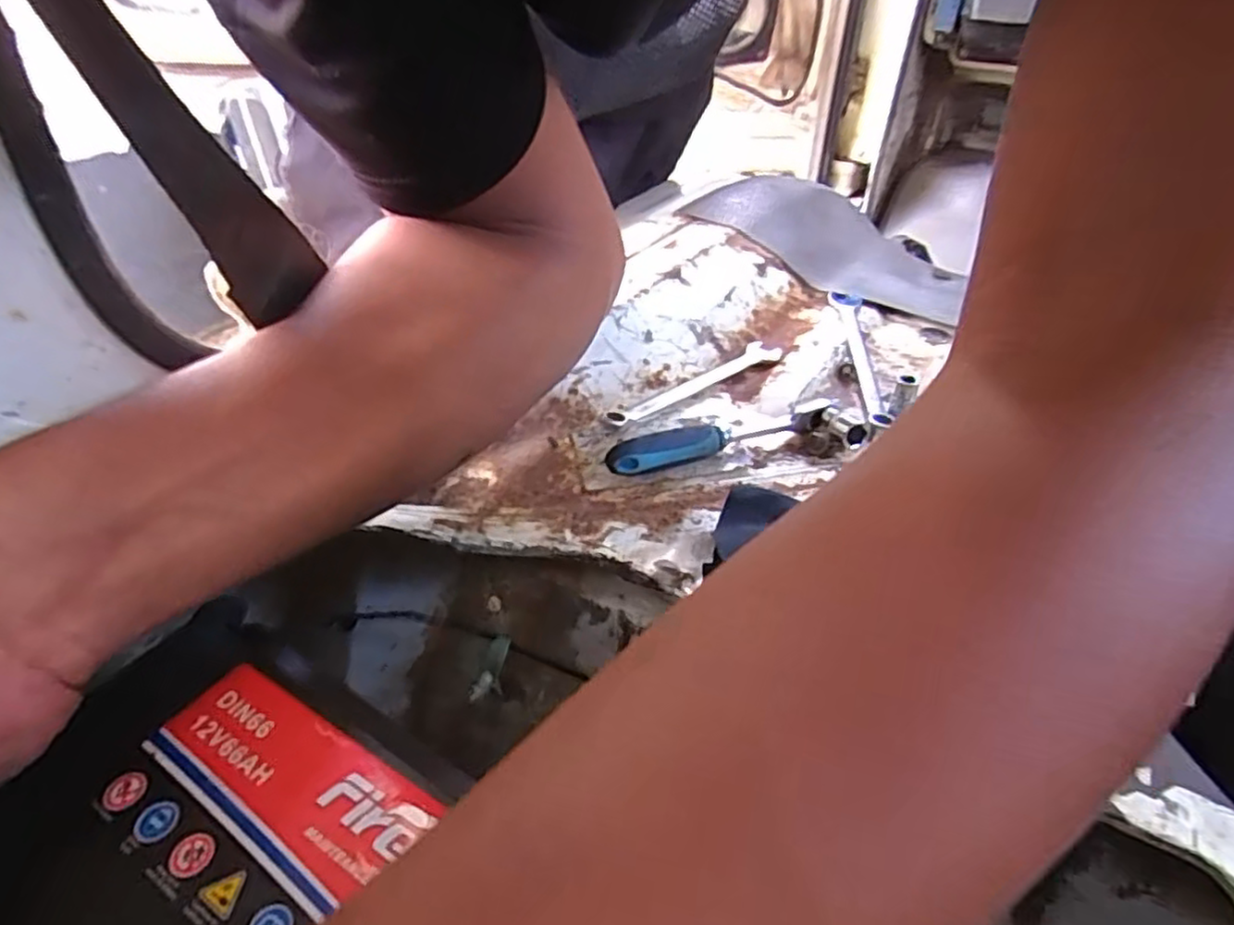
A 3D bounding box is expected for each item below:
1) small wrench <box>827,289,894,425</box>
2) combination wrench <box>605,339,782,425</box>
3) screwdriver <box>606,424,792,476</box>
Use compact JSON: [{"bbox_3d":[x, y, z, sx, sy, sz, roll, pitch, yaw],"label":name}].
[{"bbox_3d":[0.156,-0.072,0.453,0.019,0.010,0.168,3,40,3],"label":"small wrench"},{"bbox_3d":[0.046,-0.048,0.424,0.132,0.007,0.023,-28,47,-29],"label":"combination wrench"},{"bbox_3d":[0.043,-0.008,0.367,0.099,0.019,0.013,-14,42,-16],"label":"screwdriver"}]

